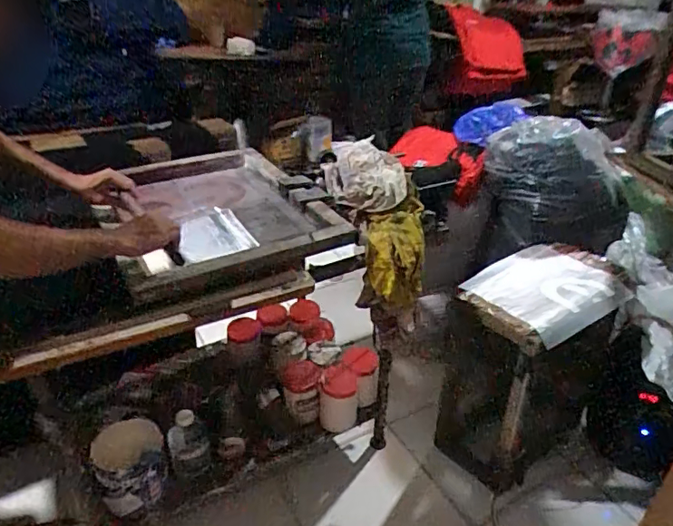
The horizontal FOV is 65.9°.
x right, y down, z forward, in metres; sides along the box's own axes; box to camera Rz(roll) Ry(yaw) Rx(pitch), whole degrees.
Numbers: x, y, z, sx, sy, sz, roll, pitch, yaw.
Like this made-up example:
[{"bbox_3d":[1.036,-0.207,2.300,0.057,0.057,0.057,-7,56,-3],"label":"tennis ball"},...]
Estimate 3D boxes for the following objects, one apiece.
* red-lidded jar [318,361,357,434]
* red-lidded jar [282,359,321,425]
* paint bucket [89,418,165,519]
[{"bbox_3d":[0.006,0.377,1.441,0.109,0.159,0.097,1,33,0],"label":"red-lidded jar"},{"bbox_3d":[-0.098,0.354,1.444,0.098,0.141,0.100,1,30,0],"label":"red-lidded jar"},{"bbox_3d":[-0.470,0.468,1.188,0.150,0.153,0.138,1,33,0],"label":"paint bucket"}]

